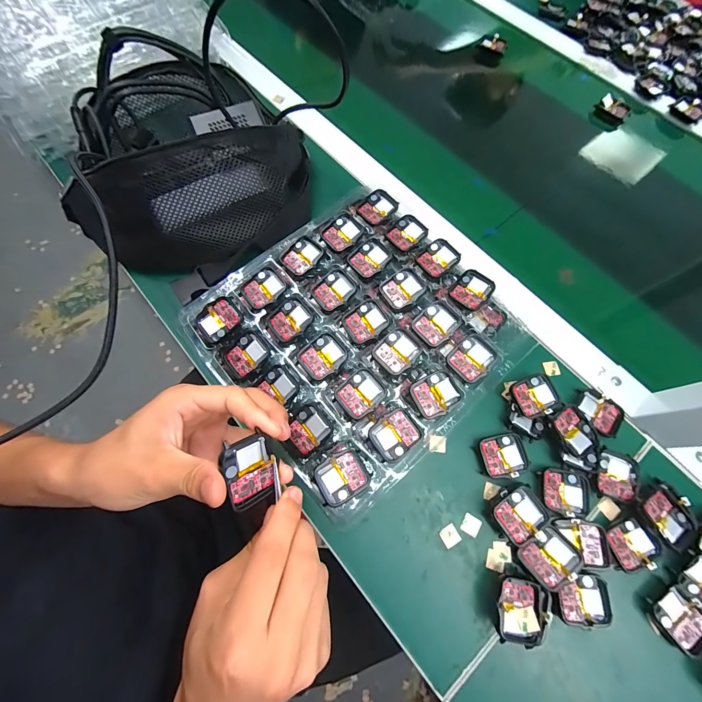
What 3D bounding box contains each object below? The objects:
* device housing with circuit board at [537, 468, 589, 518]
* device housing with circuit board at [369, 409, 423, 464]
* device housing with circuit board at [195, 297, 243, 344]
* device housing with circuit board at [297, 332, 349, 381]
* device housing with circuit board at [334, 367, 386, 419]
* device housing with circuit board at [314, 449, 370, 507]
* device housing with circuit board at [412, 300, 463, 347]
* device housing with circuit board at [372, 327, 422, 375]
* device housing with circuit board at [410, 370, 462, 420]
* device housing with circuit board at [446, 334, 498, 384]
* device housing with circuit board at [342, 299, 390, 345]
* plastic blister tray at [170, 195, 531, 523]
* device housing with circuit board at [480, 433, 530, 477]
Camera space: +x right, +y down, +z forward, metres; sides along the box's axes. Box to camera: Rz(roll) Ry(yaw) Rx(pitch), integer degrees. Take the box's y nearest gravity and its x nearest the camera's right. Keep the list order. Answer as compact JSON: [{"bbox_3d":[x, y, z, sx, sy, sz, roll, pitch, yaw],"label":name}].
[{"bbox_3d":[0.197,0.129,0.289,0.043,0.005,0.039,3,71,0],"label":"device housing with circuit board"},{"bbox_3d":[0.040,0.076,0.287,0.042,0.005,0.036,-32,74,-12],"label":"device housing with circuit board"},{"bbox_3d":[-0.134,-0.032,0.320,0.044,0.008,0.036,-36,75,-13],"label":"device housing with circuit board"},{"bbox_3d":[-0.027,0.005,0.310,0.044,0.007,0.037,-39,76,-13],"label":"device housing with circuit board"},{"bbox_3d":[0.010,0.040,0.298,0.042,0.005,0.036,-39,76,-14],"label":"device housing with circuit board"},{"bbox_3d":[-0.008,0.111,0.278,0.043,0.012,0.037,-28,74,-11],"label":"device housing with circuit board"},{"bbox_3d":[0.088,-0.028,0.323,0.042,0.010,0.037,-37,75,-13],"label":"device housing with circuit board"},{"bbox_3d":[0.045,0.001,0.312,0.040,0.011,0.036,-36,75,-13],"label":"device housing with circuit board"},{"bbox_3d":[0.080,0.041,0.298,0.040,0.008,0.037,-26,73,-10],"label":"device housing with circuit board"},{"bbox_3d":[0.120,0.007,0.313,0.043,0.011,0.037,-41,76,-14],"label":"device housing with circuit board"},{"bbox_3d":[0.016,-0.029,0.326,0.042,0.012,0.037,-27,73,-10],"label":"device housing with circuit board"},{"bbox_3d":[0.009,-0.022,0.331,0.272,0.029,0.264,-40,75,-12],"label":"plastic blister tray"},{"bbox_3d":[0.146,0.099,0.301,0.041,0.007,0.037,-13,71,-6],"label":"device housing with circuit board"}]

